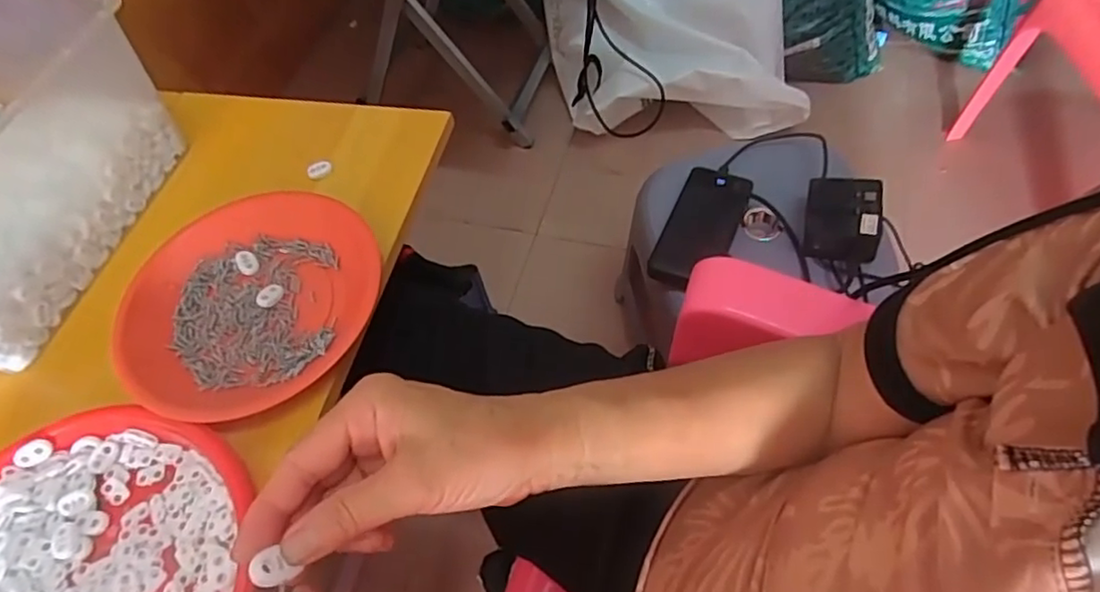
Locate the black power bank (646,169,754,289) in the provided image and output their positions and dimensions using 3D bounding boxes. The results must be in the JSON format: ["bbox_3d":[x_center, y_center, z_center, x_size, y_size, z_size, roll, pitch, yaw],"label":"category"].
[{"bbox_3d":[0.173,-0.078,0.727,0.074,0.033,0.158,20,64,18],"label":"black power bank"}]

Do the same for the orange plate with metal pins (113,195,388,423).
[{"bbox_3d":[-0.227,0.004,0.483,0.179,0.032,0.189,-3,59,5],"label":"orange plate with metal pins"}]

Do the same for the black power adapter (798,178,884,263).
[{"bbox_3d":[0.310,-0.082,0.677,0.070,0.054,0.076,10,61,13],"label":"black power adapter"}]

